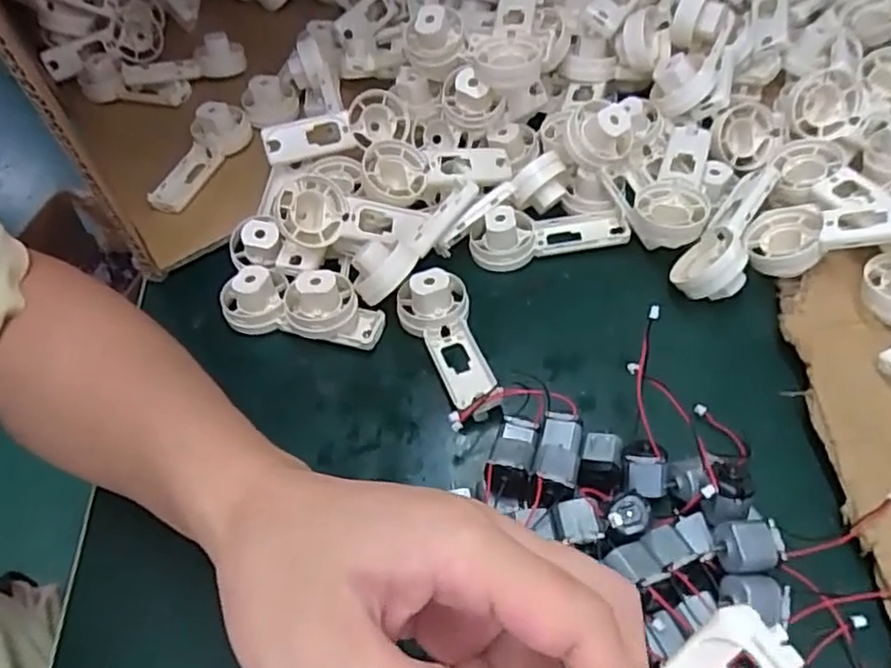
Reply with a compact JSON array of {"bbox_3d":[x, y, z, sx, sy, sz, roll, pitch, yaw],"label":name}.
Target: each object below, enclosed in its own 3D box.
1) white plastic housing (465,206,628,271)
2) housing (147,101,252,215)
[{"bbox_3d":[0.060,-0.061,0.399,0.089,0.026,0.031,-11,52,-4],"label":"white plastic housing"},{"bbox_3d":[-0.167,-0.118,0.454,0.032,0.027,0.088,23,72,21],"label":"housing"}]

